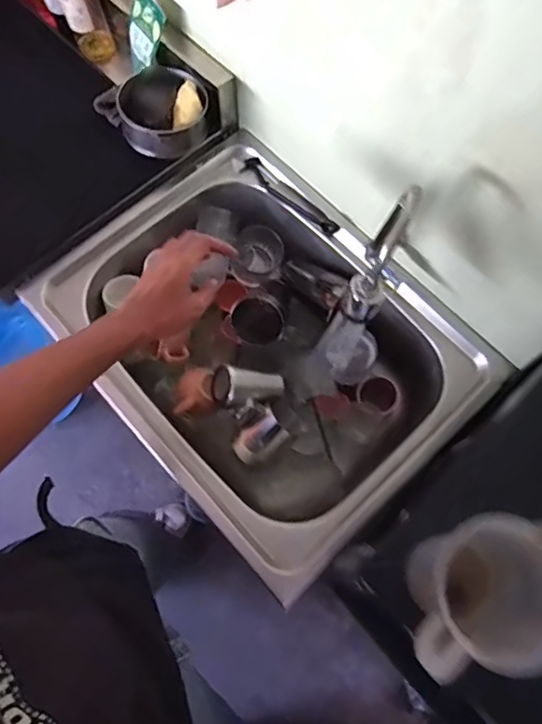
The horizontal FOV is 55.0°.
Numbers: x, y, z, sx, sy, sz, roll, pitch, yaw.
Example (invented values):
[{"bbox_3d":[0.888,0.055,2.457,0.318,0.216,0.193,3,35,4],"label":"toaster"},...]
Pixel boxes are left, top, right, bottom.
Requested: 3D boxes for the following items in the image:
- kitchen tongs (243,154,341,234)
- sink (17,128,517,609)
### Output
[{"bbox_3d":[0.034,-0.283,0.895,0.206,0.023,0.028,40,75,13],"label":"kitchen tongs"},{"bbox_3d":[-0.018,-0.022,0.873,0.459,0.232,0.606,-41,75,-13],"label":"sink"}]

